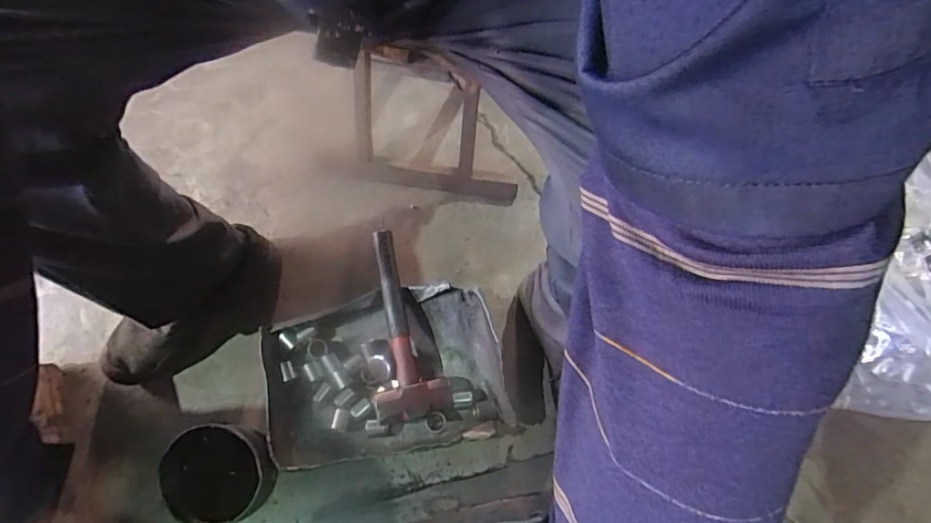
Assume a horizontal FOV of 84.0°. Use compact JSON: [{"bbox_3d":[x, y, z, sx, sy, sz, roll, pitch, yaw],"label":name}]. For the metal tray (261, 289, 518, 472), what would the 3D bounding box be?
[{"bbox_3d":[-0.111,0.152,0.710,0.316,0.058,0.212,-8,71,-4],"label":"metal tray"}]

